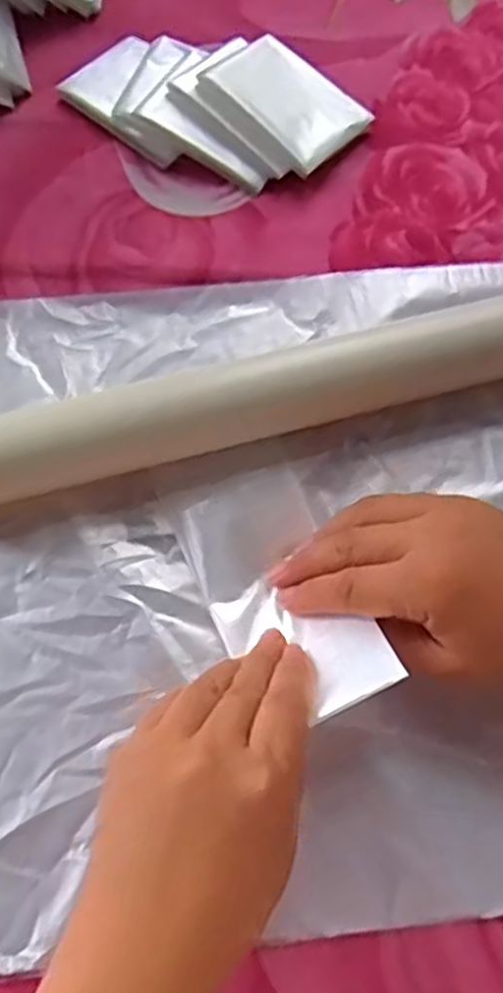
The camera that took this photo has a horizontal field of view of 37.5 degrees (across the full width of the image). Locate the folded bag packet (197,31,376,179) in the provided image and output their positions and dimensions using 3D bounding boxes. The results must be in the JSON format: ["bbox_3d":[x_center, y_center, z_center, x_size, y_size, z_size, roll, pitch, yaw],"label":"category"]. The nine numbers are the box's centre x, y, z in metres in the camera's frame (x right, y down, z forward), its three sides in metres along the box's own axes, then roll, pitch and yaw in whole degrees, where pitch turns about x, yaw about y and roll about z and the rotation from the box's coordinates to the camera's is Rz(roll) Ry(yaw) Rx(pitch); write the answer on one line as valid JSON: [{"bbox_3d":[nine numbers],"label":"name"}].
[{"bbox_3d":[0.019,-0.226,0.425,0.069,0.009,0.083,-43,84,-17],"label":"folded bag packet"}]

